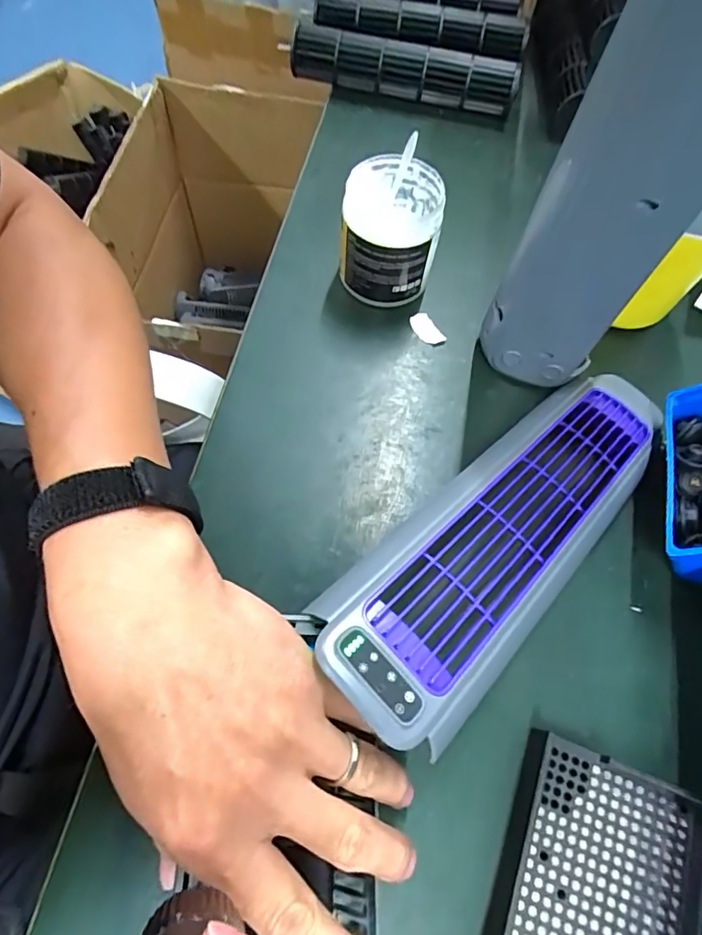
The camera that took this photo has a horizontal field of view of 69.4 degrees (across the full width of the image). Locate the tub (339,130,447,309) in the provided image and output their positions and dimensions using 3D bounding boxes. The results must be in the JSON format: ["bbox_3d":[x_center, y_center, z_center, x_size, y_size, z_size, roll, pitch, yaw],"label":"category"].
[{"bbox_3d":[0.029,-0.178,0.394,0.074,0.089,0.077,6,64,-3],"label":"tub"}]

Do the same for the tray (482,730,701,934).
[{"bbox_3d":[0.119,0.217,0.246,0.094,0.013,0.135,21,63,8],"label":"tray"}]

